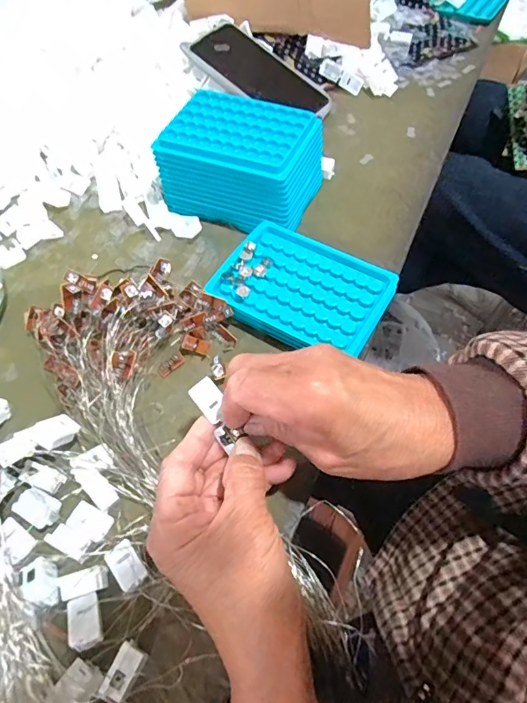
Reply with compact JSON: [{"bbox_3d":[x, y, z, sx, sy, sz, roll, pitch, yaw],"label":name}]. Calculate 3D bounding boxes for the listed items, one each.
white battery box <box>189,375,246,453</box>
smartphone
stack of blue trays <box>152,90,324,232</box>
[{"bbox_3d":[-0.029,0.039,0.287,0.017,0.008,0.046,-31,87,-17],"label":"white battery box"},{"bbox_3d":[-0.007,-0.321,0.529,0.171,0.016,0.087,40,60,4],"label":"smartphone"},{"bbox_3d":[-0.015,-0.176,0.431,0.147,0.068,0.101,21,62,12],"label":"stack of blue trays"}]

